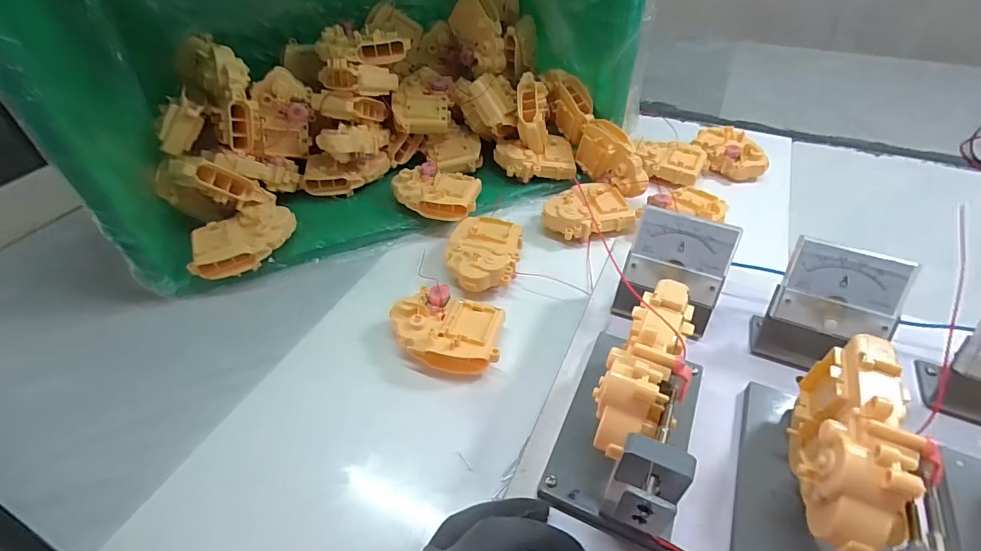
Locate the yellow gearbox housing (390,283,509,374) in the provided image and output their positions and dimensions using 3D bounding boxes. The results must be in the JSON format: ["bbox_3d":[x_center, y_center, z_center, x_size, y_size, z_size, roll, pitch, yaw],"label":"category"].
[{"bbox_3d":[-0.037,0.047,0.399,0.093,0.039,0.066,8,45,10],"label":"yellow gearbox housing"}]

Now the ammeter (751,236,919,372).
[{"bbox_3d":[0.217,0.023,0.293,0.066,0.071,0.044,16,47,18],"label":"ammeter"}]

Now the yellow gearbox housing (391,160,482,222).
[{"bbox_3d":[-0.061,-0.094,0.513,0.094,0.031,0.064,14,46,17],"label":"yellow gearbox housing"}]

